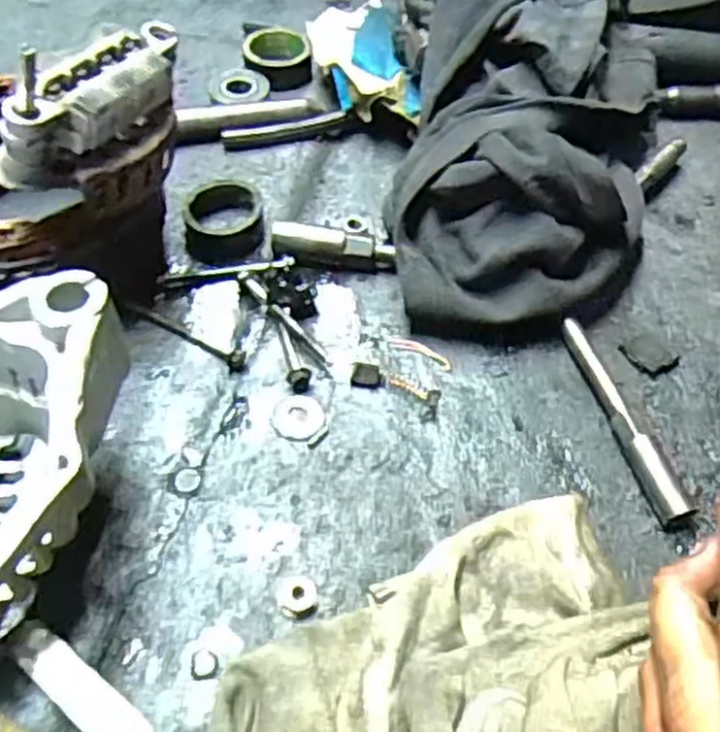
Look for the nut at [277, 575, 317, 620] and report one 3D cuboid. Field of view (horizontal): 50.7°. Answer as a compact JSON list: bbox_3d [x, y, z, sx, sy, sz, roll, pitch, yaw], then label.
[{"bbox_3d":[-0.022,0.082,0.270,0.014,0.006,0.016,-11,55,-11],"label":"nut"}]

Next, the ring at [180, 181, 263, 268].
[{"bbox_3d":[-0.067,-0.073,0.373,0.037,0.018,0.037,-8,54,-8],"label":"ring"}]

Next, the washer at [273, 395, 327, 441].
[{"bbox_3d":[-0.025,0.021,0.317,0.021,0.004,0.022,1,53,-2],"label":"washer"}]

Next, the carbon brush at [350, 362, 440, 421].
[{"bbox_3d":[0.015,0.009,0.328,0.040,0.009,0.013,23,56,15],"label":"carbon brush"}]

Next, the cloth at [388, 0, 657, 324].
[{"bbox_3d":[0.087,-0.149,0.401,0.135,0.084,0.294,9,53,4],"label":"cloth"}]

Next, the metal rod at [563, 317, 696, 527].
[{"bbox_3d":[0.110,0.022,0.324,0.009,0.014,0.100,-11,55,-11],"label":"metal rod"}]

